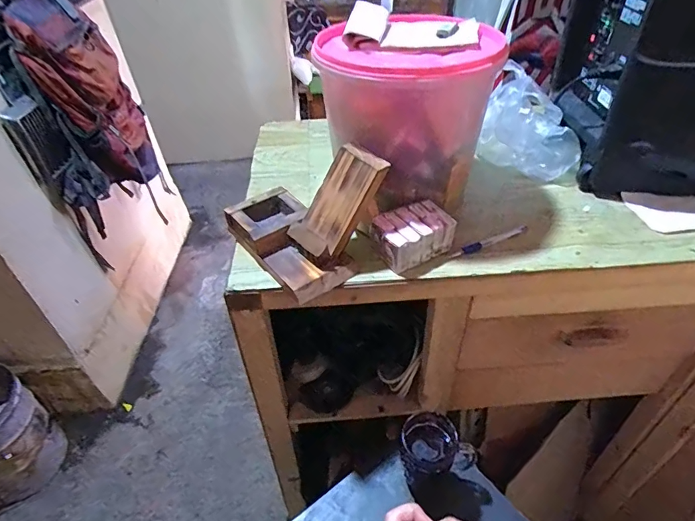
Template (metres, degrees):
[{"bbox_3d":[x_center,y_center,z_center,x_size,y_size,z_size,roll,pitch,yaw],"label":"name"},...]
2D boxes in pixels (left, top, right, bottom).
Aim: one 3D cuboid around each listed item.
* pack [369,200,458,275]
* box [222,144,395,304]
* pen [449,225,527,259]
[{"bbox_3d":[0.089,-0.037,0.614,0.102,0.048,0.070,-27,46,-23],"label":"pack"},{"bbox_3d":[-0.063,-0.072,0.605,0.161,0.130,0.187,-34,50,-29],"label":"box"},{"bbox_3d":[0.201,-0.026,0.631,0.128,0.015,0.012,-20,44,-16],"label":"pen"}]

